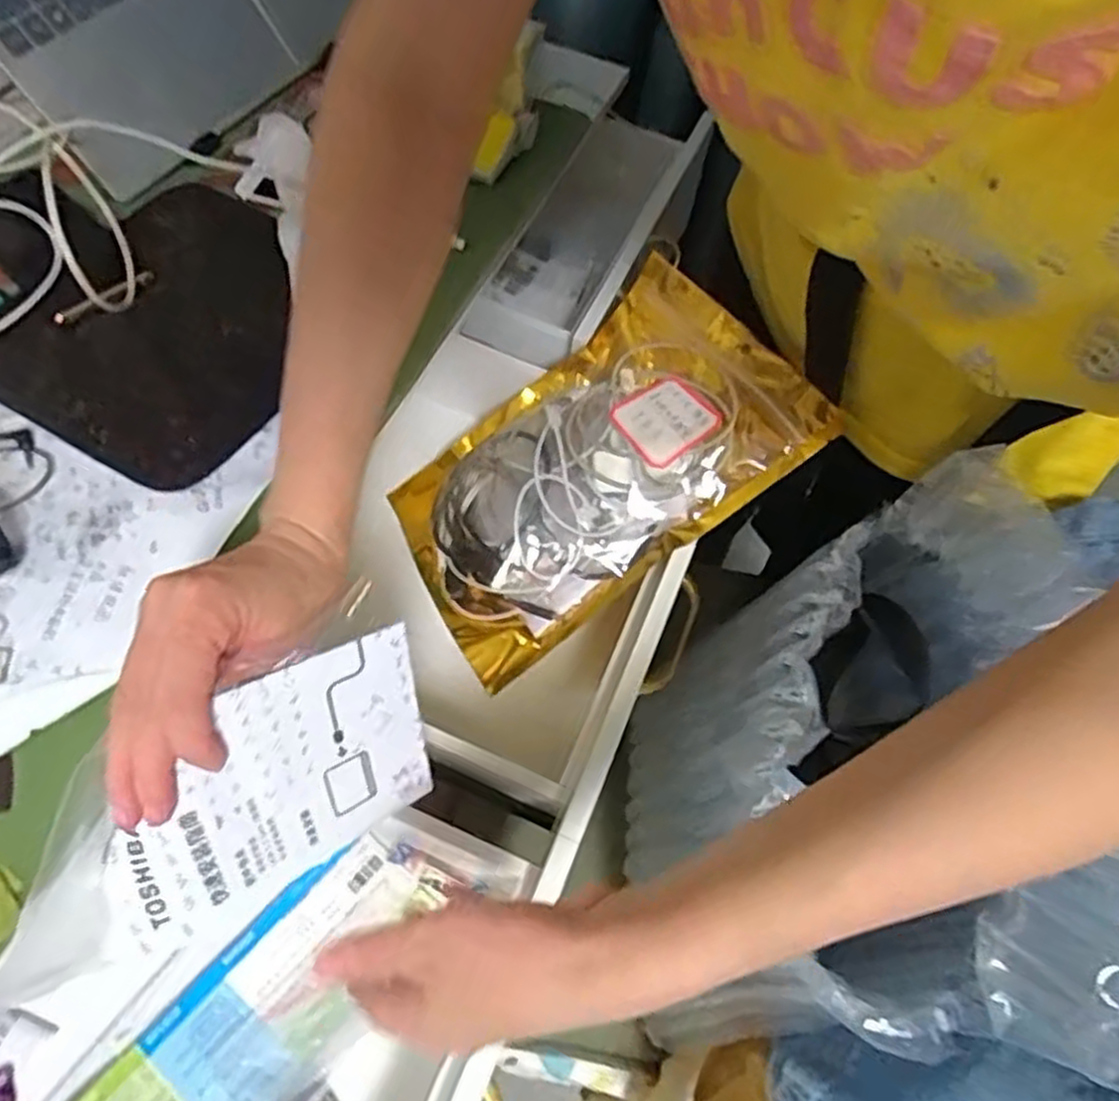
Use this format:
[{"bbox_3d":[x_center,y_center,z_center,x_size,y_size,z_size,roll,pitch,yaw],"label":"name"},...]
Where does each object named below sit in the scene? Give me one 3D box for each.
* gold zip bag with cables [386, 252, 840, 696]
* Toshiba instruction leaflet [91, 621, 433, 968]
[{"bbox_3d":[0.019,-0.059,0.549,0.288,0.042,0.190,-40,61,7],"label":"gold zip bag with cables"},{"bbox_3d":[-0.126,0.103,0.342,0.149,0.104,0.012,-26,35,-30],"label":"Toshiba instruction leaflet"}]

